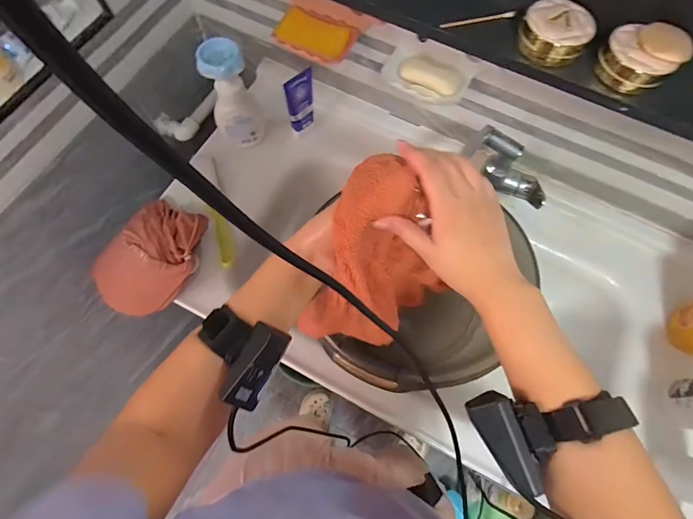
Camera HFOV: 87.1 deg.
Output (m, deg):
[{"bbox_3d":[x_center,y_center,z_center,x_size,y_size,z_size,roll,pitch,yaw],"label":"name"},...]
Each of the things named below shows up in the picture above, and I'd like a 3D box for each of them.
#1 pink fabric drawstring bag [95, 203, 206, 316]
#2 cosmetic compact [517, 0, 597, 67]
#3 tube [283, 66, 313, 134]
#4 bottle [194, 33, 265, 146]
[{"bbox_3d":[-0.316,-0.004,0.601,0.135,0.059,0.186,17,70,4],"label":"pink fabric drawstring bag"},{"bbox_3d":[0.236,-0.258,0.412,0.072,0.036,0.062,30,72,9],"label":"cosmetic compact"},{"bbox_3d":[-0.080,-0.280,0.658,0.053,0.113,0.024,-26,73,-11],"label":"tube"},{"bbox_3d":[-0.201,-0.283,0.635,0.076,0.179,0.069,-20,72,-9],"label":"bottle"}]

